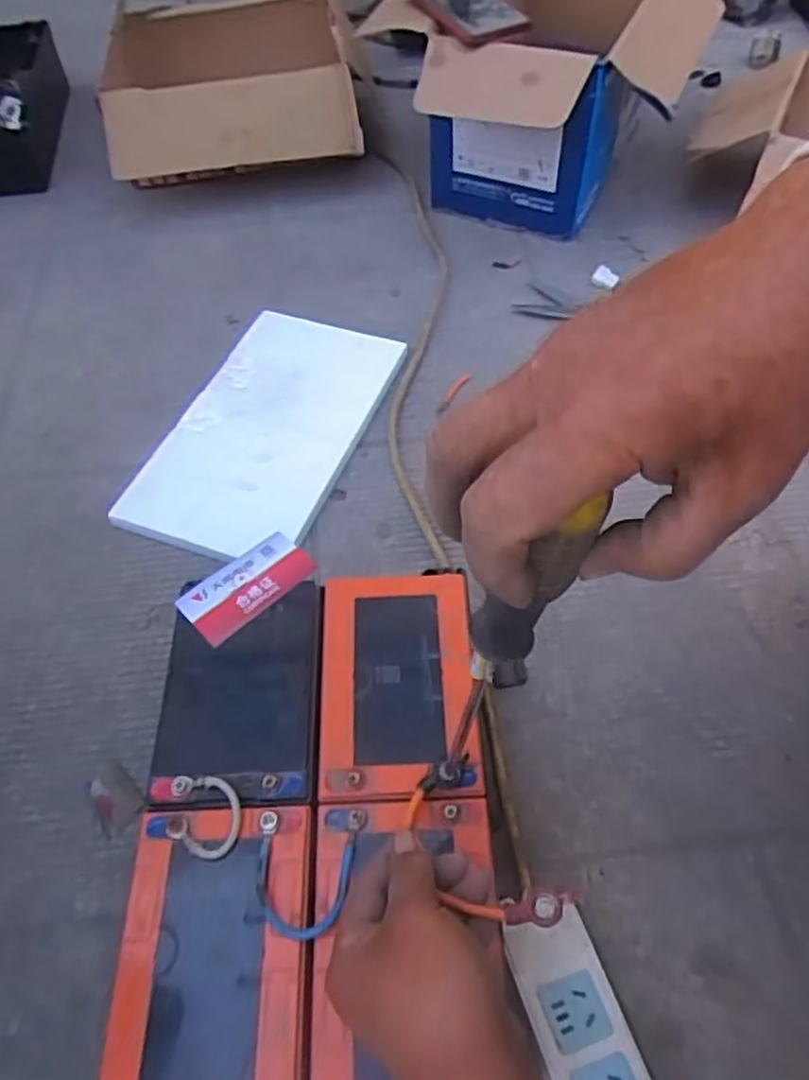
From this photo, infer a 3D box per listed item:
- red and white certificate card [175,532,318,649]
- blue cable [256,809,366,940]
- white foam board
[{"bbox_3d":[-0.113,0.032,0.512,0.092,0.006,0.049,-38,63,-22],"label":"red and white certificate card"},{"bbox_3d":[-0.054,0.186,0.401,0.060,0.011,0.067,-1,55,0],"label":"blue cable"},{"bbox_3d":[-0.134,-0.115,0.720,0.174,0.023,0.308,18,57,13],"label":"white foam board"}]

